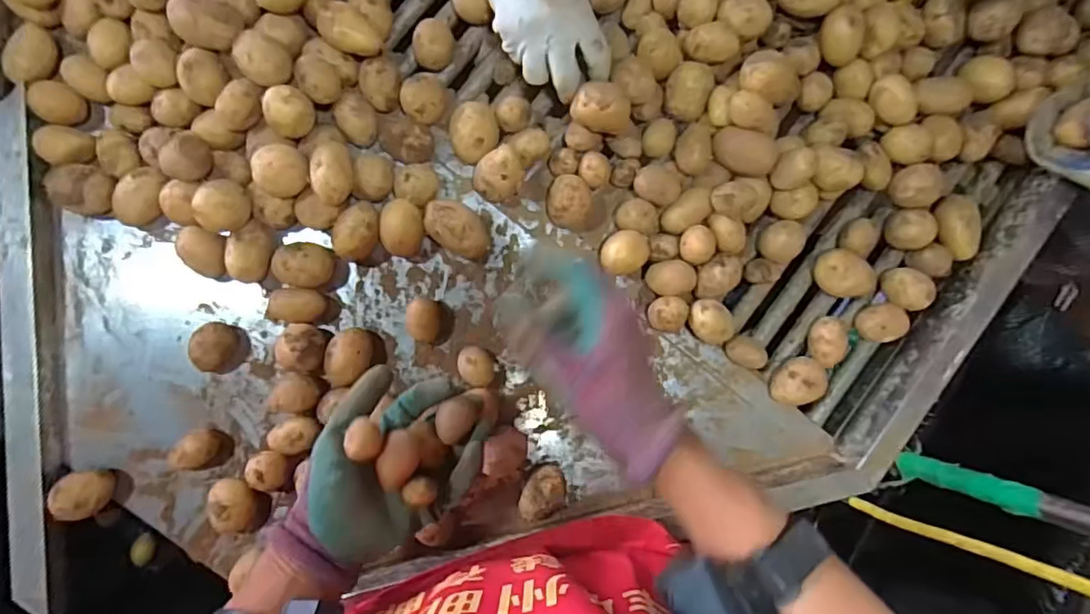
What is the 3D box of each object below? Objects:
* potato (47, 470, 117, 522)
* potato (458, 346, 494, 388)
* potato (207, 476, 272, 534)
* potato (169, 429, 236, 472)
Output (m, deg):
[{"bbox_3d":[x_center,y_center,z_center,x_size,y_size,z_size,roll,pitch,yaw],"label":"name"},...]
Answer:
[{"bbox_3d":[-0.384,0.156,0.476,0.037,0.033,0.038,0,88,-8],"label":"potato"},{"bbox_3d":[-0.061,0.053,0.511,0.030,0.022,0.037,-39,93,-8],"label":"potato"},{"bbox_3d":[-0.265,0.169,0.492,0.043,0.036,0.044,0,88,-8],"label":"potato"},{"bbox_3d":[-0.295,0.124,0.490,0.040,0.023,0.035,-26,92,-8],"label":"potato"}]

